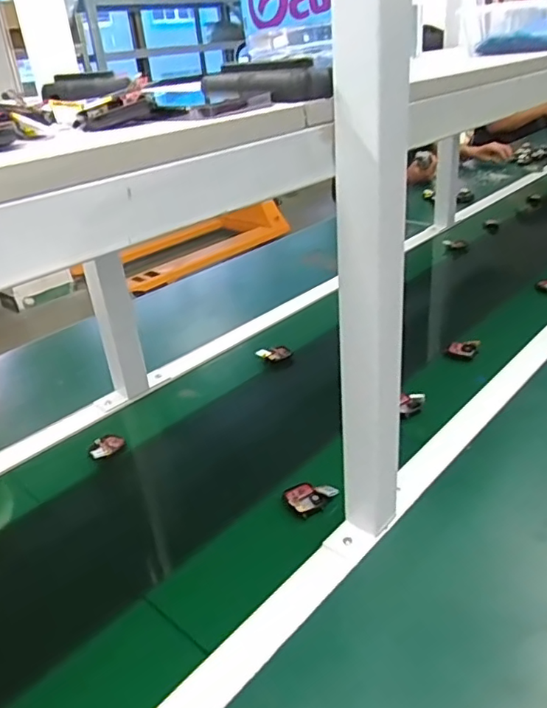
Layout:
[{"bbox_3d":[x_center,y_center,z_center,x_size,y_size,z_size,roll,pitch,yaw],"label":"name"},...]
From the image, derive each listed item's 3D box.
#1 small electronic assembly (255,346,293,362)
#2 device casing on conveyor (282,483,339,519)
[{"bbox_3d":[0.001,0.000,0.931,0.058,0.021,0.014,-9,29,-6],"label":"small electronic assembly"},{"bbox_3d":[0.040,0.162,0.639,0.049,0.013,0.047,-27,36,-34],"label":"device casing on conveyor"}]

